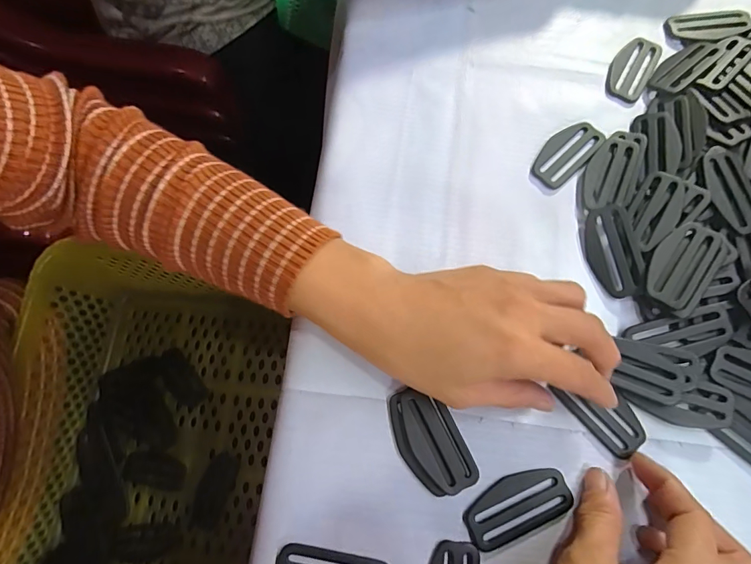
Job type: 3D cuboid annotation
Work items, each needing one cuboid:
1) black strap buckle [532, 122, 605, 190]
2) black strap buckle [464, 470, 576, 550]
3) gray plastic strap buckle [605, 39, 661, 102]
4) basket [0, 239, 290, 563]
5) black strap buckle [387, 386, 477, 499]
[{"bbox_3d":[0.135,-0.091,0.302,0.058,0.004,0.028,-43,78,-12],"label":"black strap buckle"},{"bbox_3d":[0.078,0.123,0.235,0.060,0.004,0.029,-21,74,-6],"label":"black strap buckle"},{"bbox_3d":[0.195,-0.162,0.325,0.029,0.004,0.065,31,76,9],"label":"gray plastic strap buckle"},{"bbox_3d":[-0.199,0.156,0.352,0.225,0.092,0.337,6,73,0],"label":"basket"},{"bbox_3d":[0.031,0.090,0.243,0.034,0.007,0.059,-25,75,-7],"label":"black strap buckle"}]

